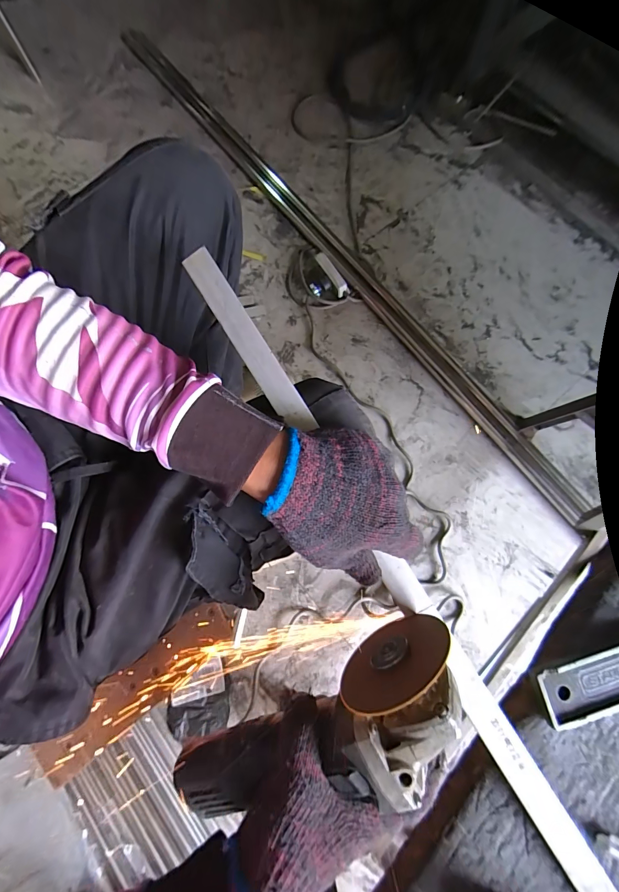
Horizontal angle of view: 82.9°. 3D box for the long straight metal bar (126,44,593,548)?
[{"bbox_3d":[0.051,-0.503,0.869,0.095,0.020,1.708,-38,81,-9],"label":"long straight metal bar"}]

